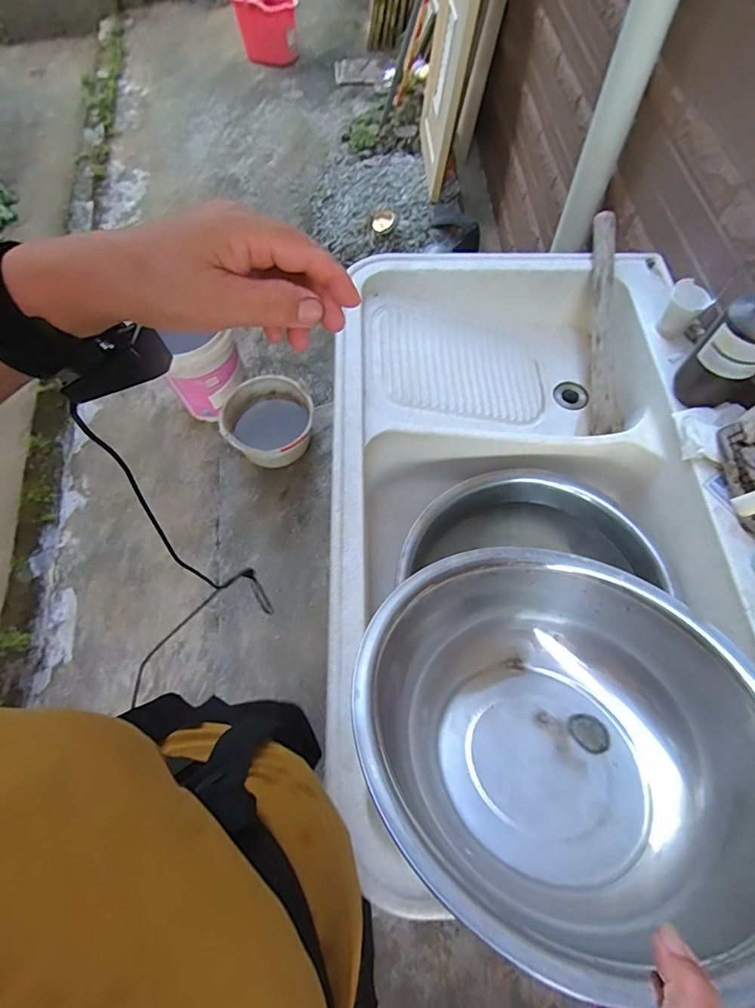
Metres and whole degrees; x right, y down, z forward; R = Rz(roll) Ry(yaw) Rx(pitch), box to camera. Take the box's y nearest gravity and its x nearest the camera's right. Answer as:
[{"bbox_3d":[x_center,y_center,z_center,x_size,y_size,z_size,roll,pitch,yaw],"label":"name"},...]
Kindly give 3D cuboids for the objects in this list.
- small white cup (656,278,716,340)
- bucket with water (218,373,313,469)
[{"bbox_3d":[0.497,-0.313,0.760,0.059,0.075,0.056,33,68,17],"label":"small white cup"},{"bbox_3d":[-0.351,-0.251,1.524,0.271,0.194,0.298,-1,63,1],"label":"bucket with water"}]

